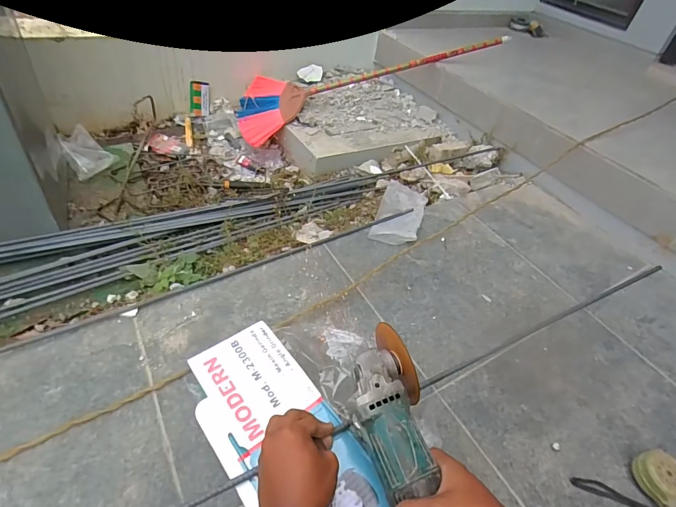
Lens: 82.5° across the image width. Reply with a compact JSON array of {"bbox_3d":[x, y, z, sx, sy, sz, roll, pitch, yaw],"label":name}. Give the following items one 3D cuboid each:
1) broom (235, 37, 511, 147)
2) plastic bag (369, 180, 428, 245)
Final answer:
[{"bbox_3d":[0.118,-0.570,1.274,0.931,0.083,0.359,-17,50,-5],"label":"broom"},{"bbox_3d":[0.151,-0.099,0.935,0.105,0.018,0.219,17,47,9],"label":"plastic bag"}]

